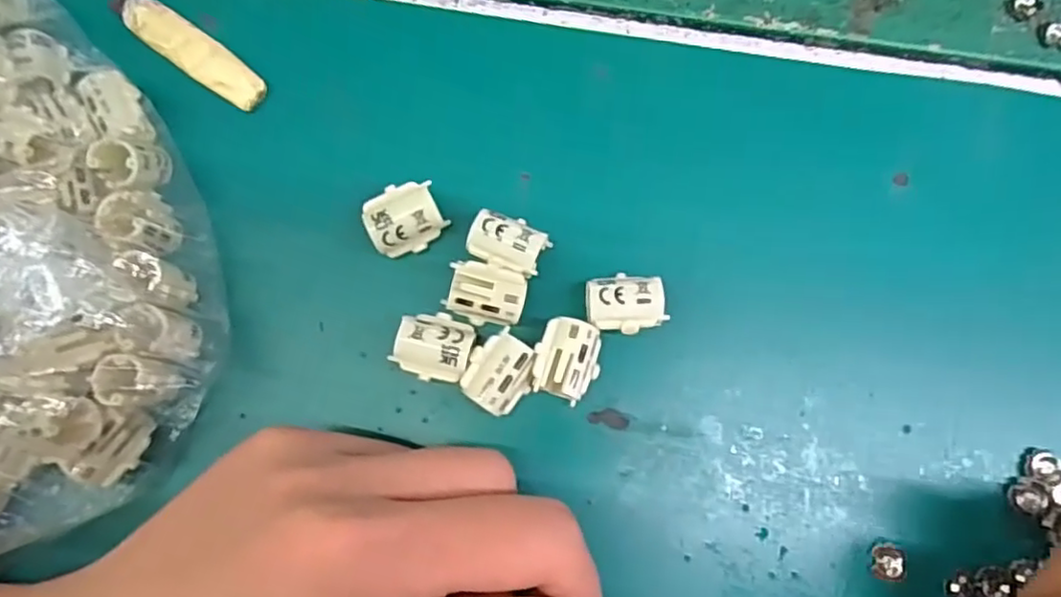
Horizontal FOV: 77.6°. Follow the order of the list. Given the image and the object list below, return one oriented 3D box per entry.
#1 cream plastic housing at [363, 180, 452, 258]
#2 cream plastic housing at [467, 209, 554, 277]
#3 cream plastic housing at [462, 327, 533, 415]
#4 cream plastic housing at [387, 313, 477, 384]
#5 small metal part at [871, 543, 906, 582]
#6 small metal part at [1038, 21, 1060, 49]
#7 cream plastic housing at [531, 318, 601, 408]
[{"bbox_3d":[-0.038,-0.024,0.200,0.022,0.015,0.017,-31,80,-4],"label":"cream plastic housing"},{"bbox_3d":[-0.007,-0.015,0.198,0.022,0.014,0.015,23,81,5],"label":"cream plastic housing"},{"bbox_3d":[-0.009,0.022,0.192,0.018,0.013,0.021,34,82,7],"label":"cream plastic housing"},{"bbox_3d":[-0.028,0.014,0.194,0.021,0.014,0.019,14,80,4],"label":"cream plastic housing"},{"bbox_3d":[0.103,0.076,0.189,0.009,0.004,0.010,7,80,3],"label":"small metal part"},{"bbox_3d":[0.168,-0.085,0.210,0.010,0.004,0.009,-6,79,0],"label":"small metal part"},{"bbox_3d":[0.011,0.018,0.193,0.018,0.013,0.022,20,81,5],"label":"cream plastic housing"}]

